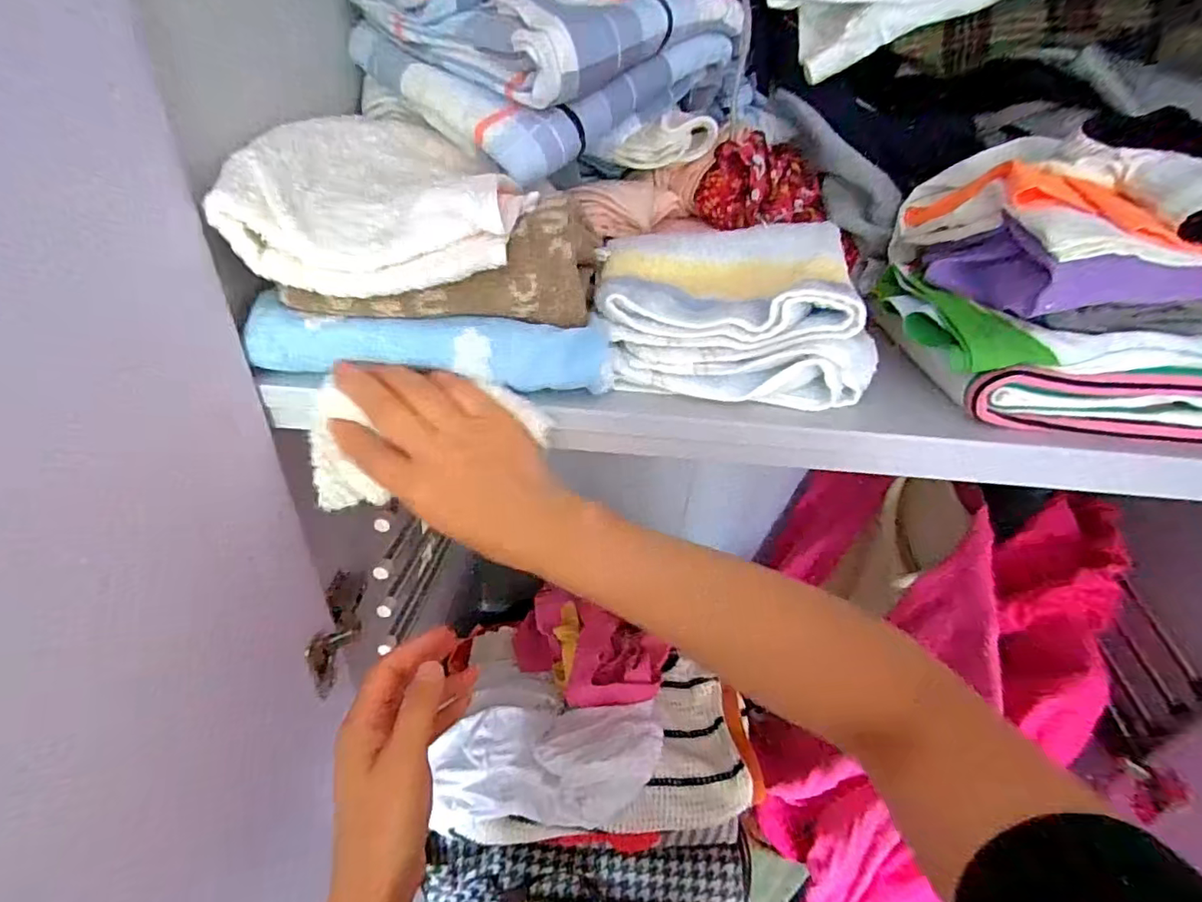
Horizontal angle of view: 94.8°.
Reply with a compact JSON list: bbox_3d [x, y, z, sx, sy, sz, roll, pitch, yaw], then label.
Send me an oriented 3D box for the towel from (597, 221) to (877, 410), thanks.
[{"bbox_3d":[0.088,-0.100,0.371,0.175,0.067,0.154,4,35,-2],"label":"towel"}]

